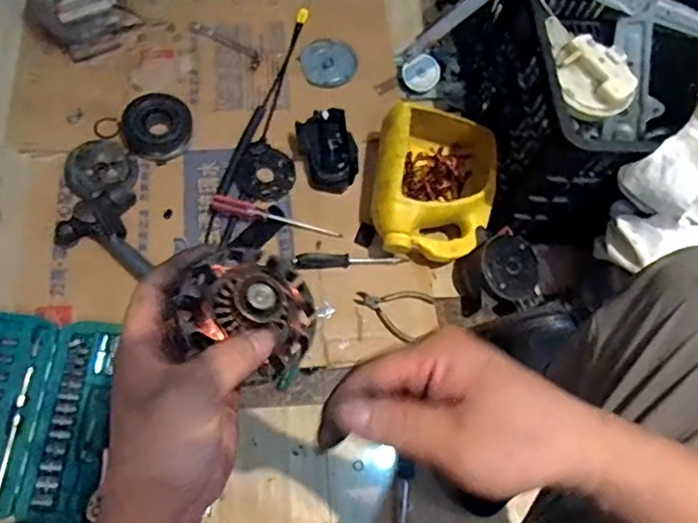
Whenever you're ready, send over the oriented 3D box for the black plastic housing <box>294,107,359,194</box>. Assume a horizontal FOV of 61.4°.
[{"bbox_3d":[-0.032,-0.177,0.917,0.083,0.054,0.122,-16,64,-9],"label":"black plastic housing"}]

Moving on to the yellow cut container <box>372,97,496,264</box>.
[{"bbox_3d":[0.130,-0.112,0.882,0.179,0.115,0.224,9,63,4],"label":"yellow cut container"}]

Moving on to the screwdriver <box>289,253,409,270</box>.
[{"bbox_3d":[0.005,0.000,0.876,0.176,0.016,0.023,-1,62,-16],"label":"screwdriver"}]

